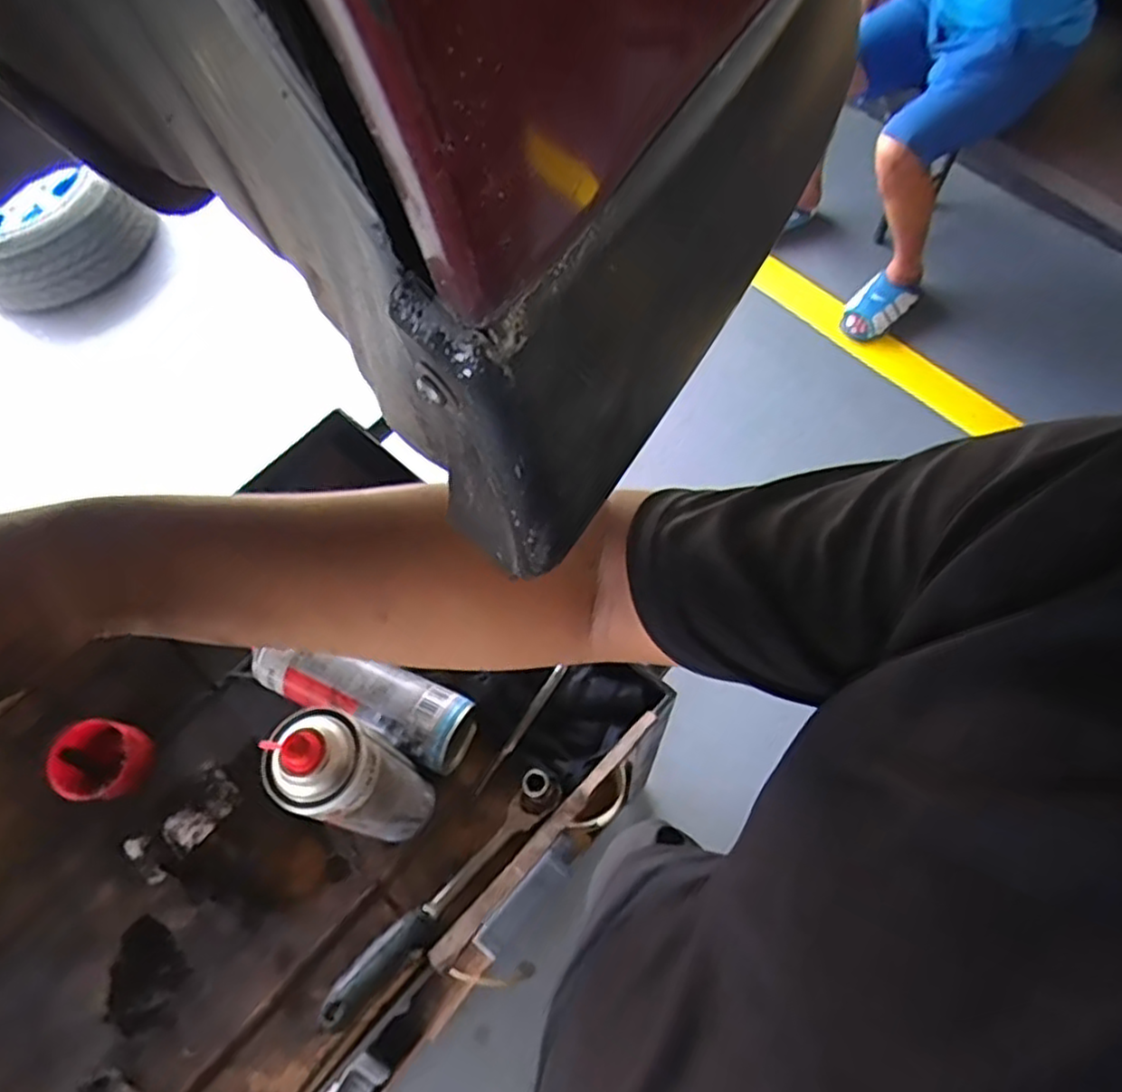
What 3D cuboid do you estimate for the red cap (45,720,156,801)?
[{"bbox_3d":[-0.403,0.188,0.624,0.065,0.048,0.063,-1,66,3],"label":"red cap"}]

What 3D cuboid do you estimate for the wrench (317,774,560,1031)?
[{"bbox_3d":[-0.091,0.274,0.560,0.029,0.043,0.240,42,74,19],"label":"wrench"}]

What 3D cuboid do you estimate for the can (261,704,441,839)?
[{"bbox_3d":[-0.145,0.170,0.519,0.072,0.214,0.062,29,70,15],"label":"can"}]

